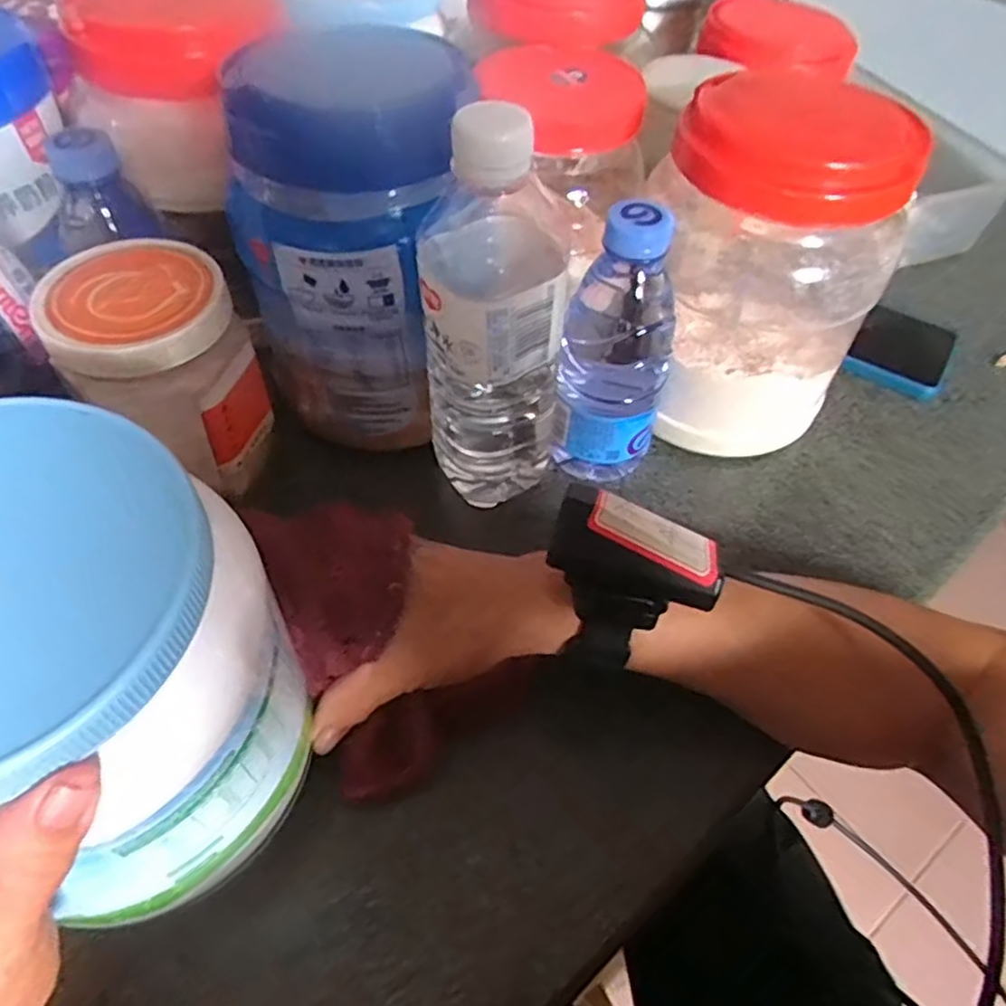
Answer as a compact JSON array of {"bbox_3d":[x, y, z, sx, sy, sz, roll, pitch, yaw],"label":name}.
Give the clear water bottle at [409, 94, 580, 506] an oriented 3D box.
[{"bbox_3d":[-0.003,-0.086,0.354,0.072,0.209,0.068,4,52,0],"label":"clear water bottle"}]

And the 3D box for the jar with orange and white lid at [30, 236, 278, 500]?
[{"bbox_3d":[-0.174,-0.063,0.379,0.086,0.119,0.081,2,52,-2],"label":"jar with orange and white lid"}]

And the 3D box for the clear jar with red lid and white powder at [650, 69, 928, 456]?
[{"bbox_3d":[0.144,-0.133,0.410,0.121,0.188,0.123,2,52,-2],"label":"clear jar with red lid and white powder"}]

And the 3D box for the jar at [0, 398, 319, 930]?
[{"bbox_3d":[-0.140,0.057,0.238,0.119,0.135,0.118,2,52,-2],"label":"jar"}]

